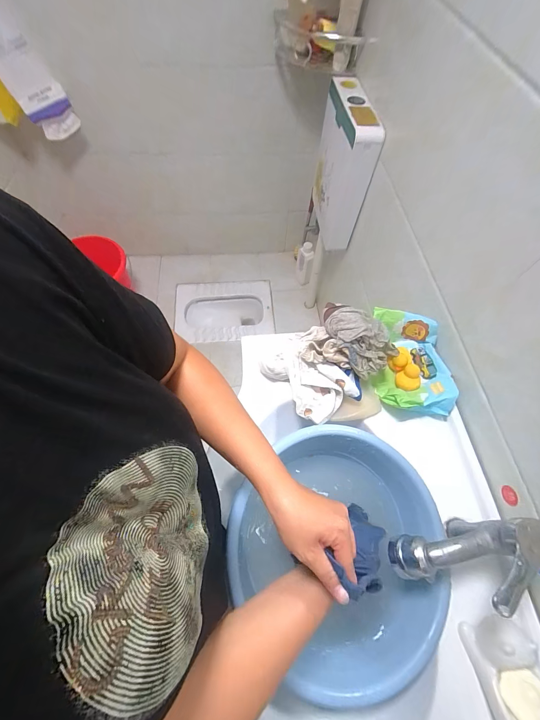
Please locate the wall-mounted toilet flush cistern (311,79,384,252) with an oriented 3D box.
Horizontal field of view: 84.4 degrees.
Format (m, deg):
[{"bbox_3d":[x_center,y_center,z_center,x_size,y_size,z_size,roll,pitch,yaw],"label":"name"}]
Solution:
[{"bbox_3d":[0.266,-0.736,1.135,0.118,0.417,0.413,0,62,-2],"label":"wall-mounted toilet flush cistern"}]

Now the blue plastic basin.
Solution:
[{"bbox_3d":[0.113,0.292,0.482,0.318,0.131,0.333,1,62,-2],"label":"blue plastic basin"}]

